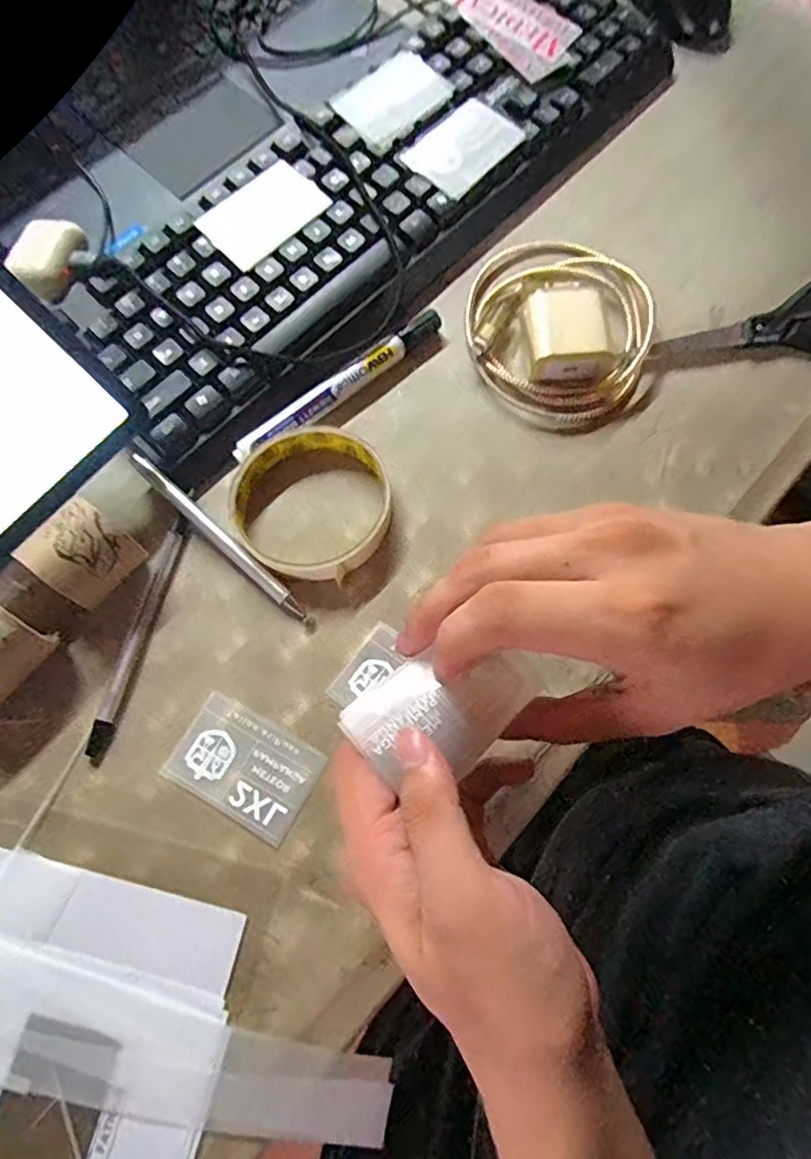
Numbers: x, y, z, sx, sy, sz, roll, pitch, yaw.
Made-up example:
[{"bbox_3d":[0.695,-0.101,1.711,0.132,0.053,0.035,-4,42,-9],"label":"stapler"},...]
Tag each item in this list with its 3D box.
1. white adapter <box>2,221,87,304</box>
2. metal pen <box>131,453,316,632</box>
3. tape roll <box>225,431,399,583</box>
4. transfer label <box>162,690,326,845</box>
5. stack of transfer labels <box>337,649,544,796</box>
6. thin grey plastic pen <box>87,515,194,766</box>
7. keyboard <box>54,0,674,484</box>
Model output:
[{"bbox_3d":[-0.206,-0.185,0.339,0.028,0.017,0.049,20,74,5],"label":"white adapter"},{"bbox_3d":[-0.095,-0.021,0.308,0.131,0.009,0.008,41,76,10],"label":"metal pen"},{"bbox_3d":[-0.049,-0.041,0.311,0.081,0.015,0.082,0,73,-1],"label":"tape roll"},{"bbox_3d":[-0.076,0.087,0.278,0.065,0.004,0.044,29,75,7],"label":"transfer label"},{"bbox_3d":[0.013,0.045,0.211,0.060,0.009,0.043,-43,75,-10],"label":"stack of transfer labels"},{"bbox_3d":[-0.134,0.026,0.296,0.012,0.007,0.125,14,73,3],"label":"thin grey plastic pen"},{"bbox_3d":[-0.013,-0.244,0.359,0.416,0.025,0.130,-43,79,-13],"label":"keyboard"}]

